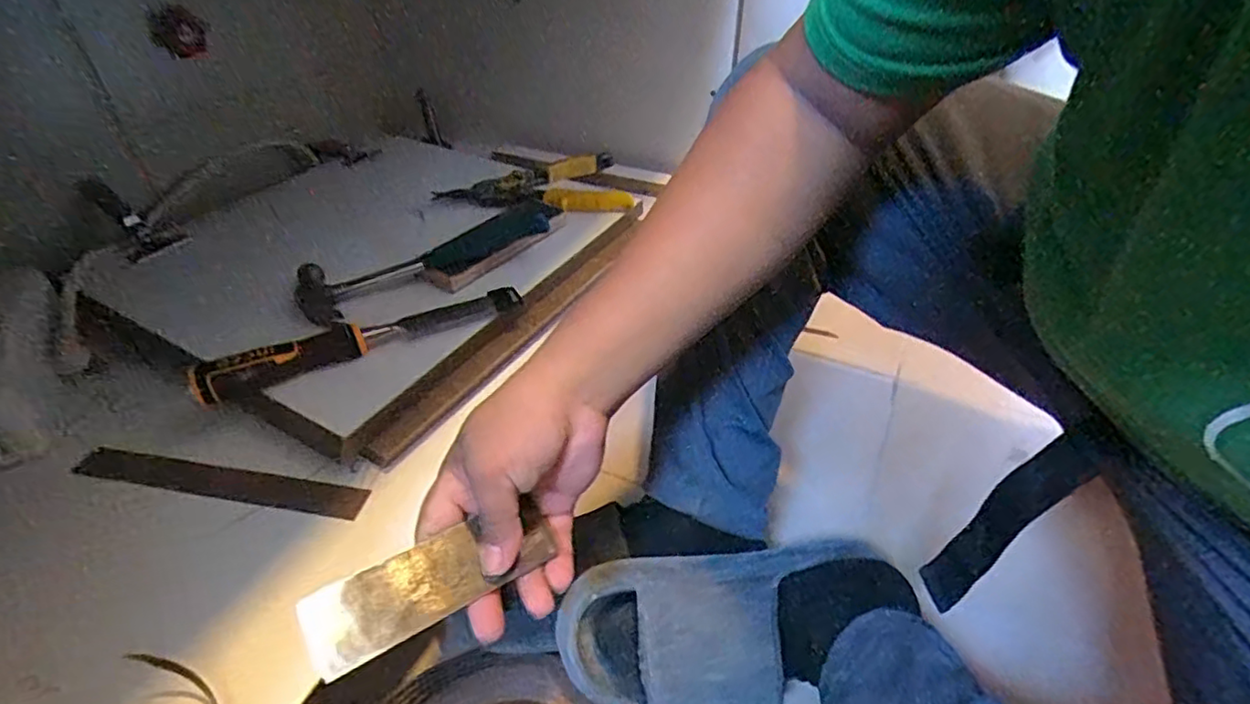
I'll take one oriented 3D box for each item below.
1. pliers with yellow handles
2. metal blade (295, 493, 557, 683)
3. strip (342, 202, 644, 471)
[{"bbox_3d":[-0.111,-0.199,0.748,0.222,0.029,0.126,-11,42,-13],"label":"pliers with yellow handles"},{"bbox_3d":[-0.103,0.125,0.341,0.131,0.008,0.042,-20,67,-30],"label":"metal blade"},{"bbox_3d":[-0.093,-0.036,0.609,0.031,0.033,0.406,22,45,24],"label":"strip"}]

